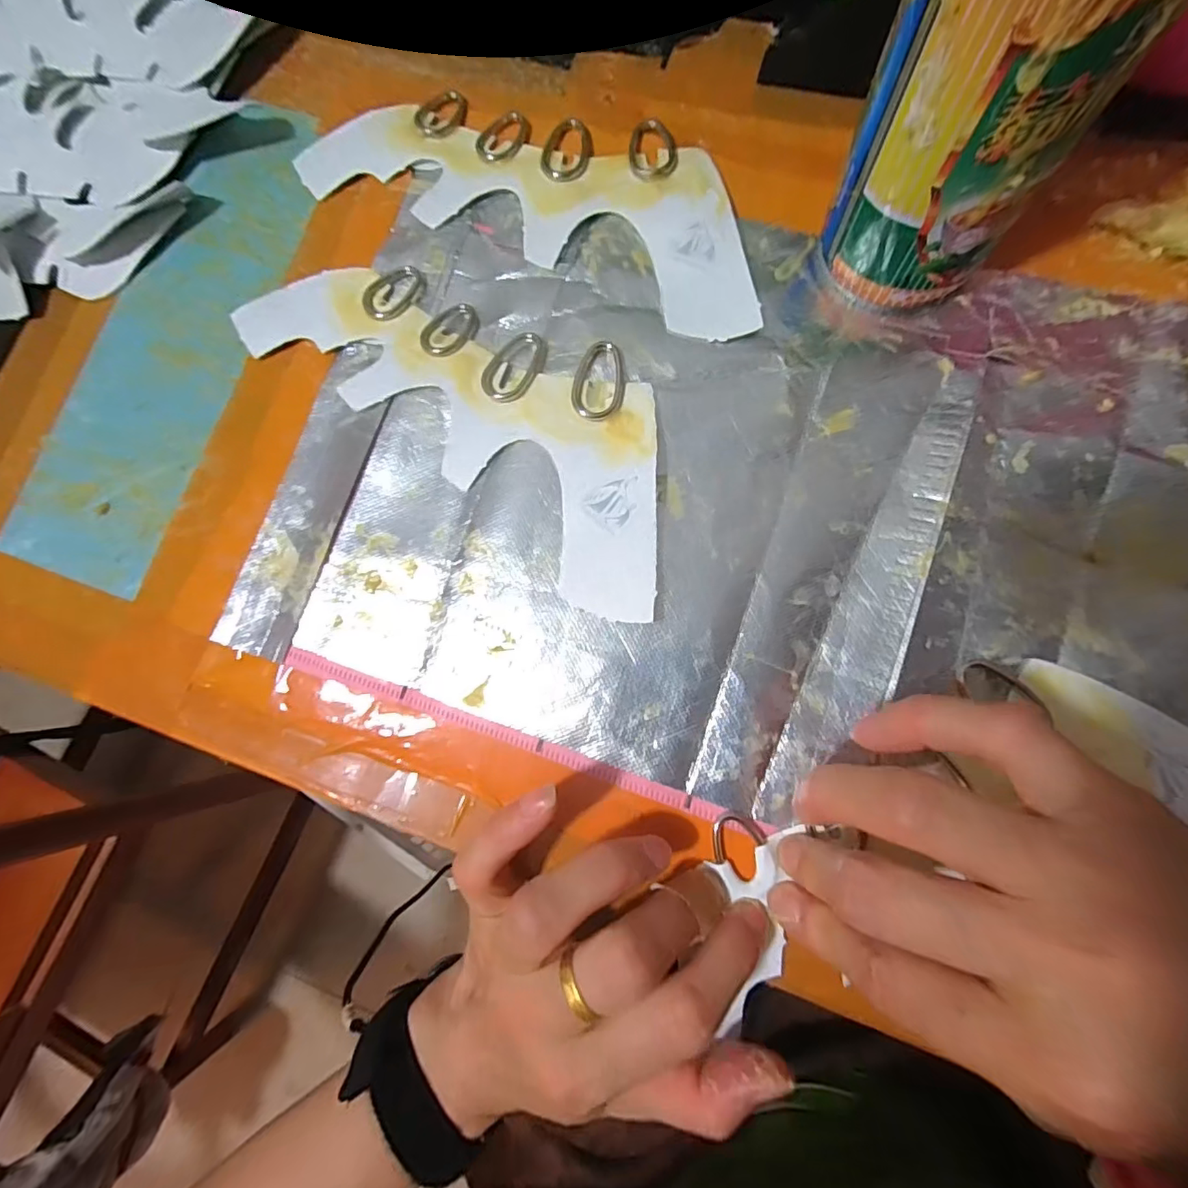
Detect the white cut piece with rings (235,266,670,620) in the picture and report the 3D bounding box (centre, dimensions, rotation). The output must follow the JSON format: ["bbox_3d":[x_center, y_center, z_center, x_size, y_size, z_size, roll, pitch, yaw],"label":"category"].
[{"bbox_3d":[-0.048,-0.081,0.221,0.208,0.007,0.083,35,86,8],"label":"white cut piece with rings"}]

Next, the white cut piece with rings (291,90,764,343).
[{"bbox_3d":[-0.021,-0.180,0.235,0.214,0.007,0.082,25,85,7],"label":"white cut piece with rings"}]

